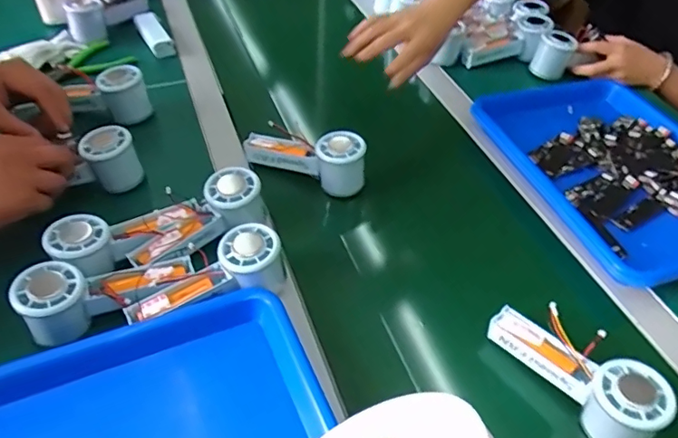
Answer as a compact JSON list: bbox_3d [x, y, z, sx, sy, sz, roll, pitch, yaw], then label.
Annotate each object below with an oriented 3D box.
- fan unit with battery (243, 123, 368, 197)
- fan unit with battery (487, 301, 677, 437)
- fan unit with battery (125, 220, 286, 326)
[{"bbox_3d":[-0.038,-0.081,0.651,0.148,0.060,0.051,16,48,13],"label":"fan unit with battery"},{"bbox_3d":[0.204,0.127,0.458,0.048,0.060,0.145,-28,53,-26],"label":"fan unit with battery"},{"bbox_3d":[-0.125,0.051,0.496,0.149,0.041,0.055,-18,49,-18],"label":"fan unit with battery"}]

